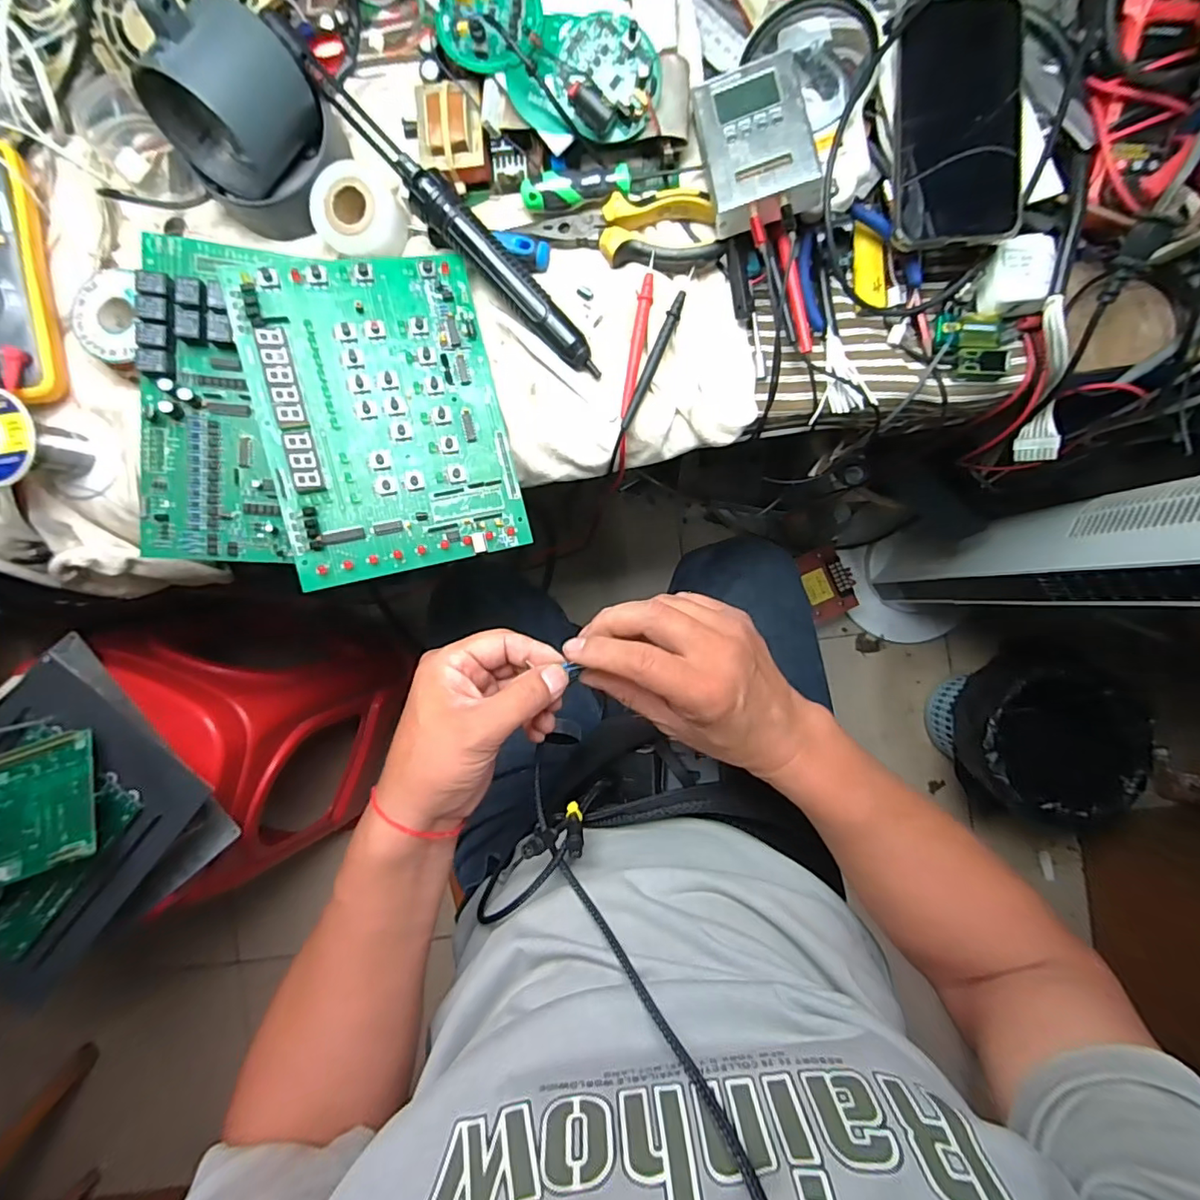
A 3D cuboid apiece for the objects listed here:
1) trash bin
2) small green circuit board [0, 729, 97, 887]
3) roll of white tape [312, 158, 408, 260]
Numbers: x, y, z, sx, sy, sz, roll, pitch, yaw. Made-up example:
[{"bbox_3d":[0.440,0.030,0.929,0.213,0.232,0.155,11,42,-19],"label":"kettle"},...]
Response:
[{"bbox_3d":[0.739,0.224,0.964,0.267,0.241,0.281,2,90,1],"label":"trash bin"},{"bbox_3d":[-0.585,0.214,0.521,0.206,0.017,0.120,-18,76,-4],"label":"small green circuit board"},{"bbox_3d":[-0.177,-0.286,0.403,0.062,0.034,0.059,0,90,1],"label":"roll of white tape"}]

